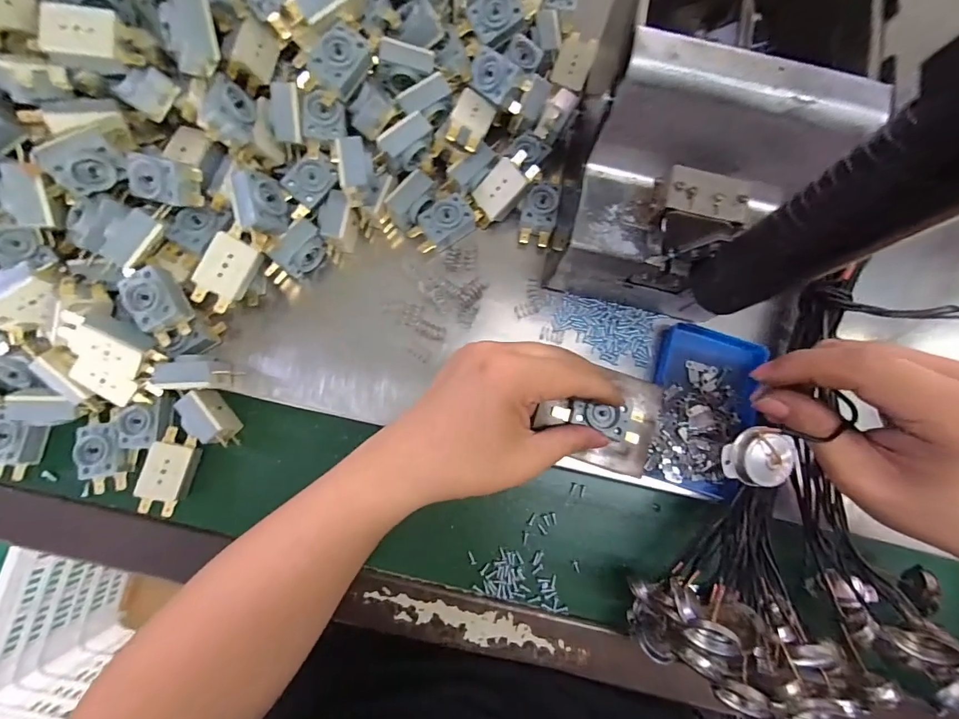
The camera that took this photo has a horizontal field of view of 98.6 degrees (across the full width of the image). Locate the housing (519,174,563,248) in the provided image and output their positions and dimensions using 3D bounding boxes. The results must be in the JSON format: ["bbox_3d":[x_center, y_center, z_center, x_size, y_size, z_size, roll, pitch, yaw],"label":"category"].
[{"bbox_3d":[0.047,-0.118,0.315,0.026,0.015,0.059,12,82,0],"label":"housing"}]

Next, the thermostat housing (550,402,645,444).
[{"bbox_3d":[0.079,0.038,0.271,0.060,0.013,0.023,11,82,-3],"label":"thermostat housing"}]

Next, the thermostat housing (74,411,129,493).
[{"bbox_3d":[-0.267,0.066,0.294,0.029,0.016,0.055,-9,82,-3],"label":"thermostat housing"}]

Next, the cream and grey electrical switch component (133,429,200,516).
[{"bbox_3d":[-0.221,0.080,0.292,0.027,0.016,0.058,9,82,0],"label":"cream and grey electrical switch component"}]

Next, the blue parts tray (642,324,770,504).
[{"bbox_3d":[0.161,0.037,0.297,0.068,0.019,0.116,18,82,1],"label":"blue parts tray"}]

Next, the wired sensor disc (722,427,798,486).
[{"bbox_3d":[0.126,0.043,0.184,0.028,0.012,0.025,0,82,-2],"label":"wired sensor disc"}]

